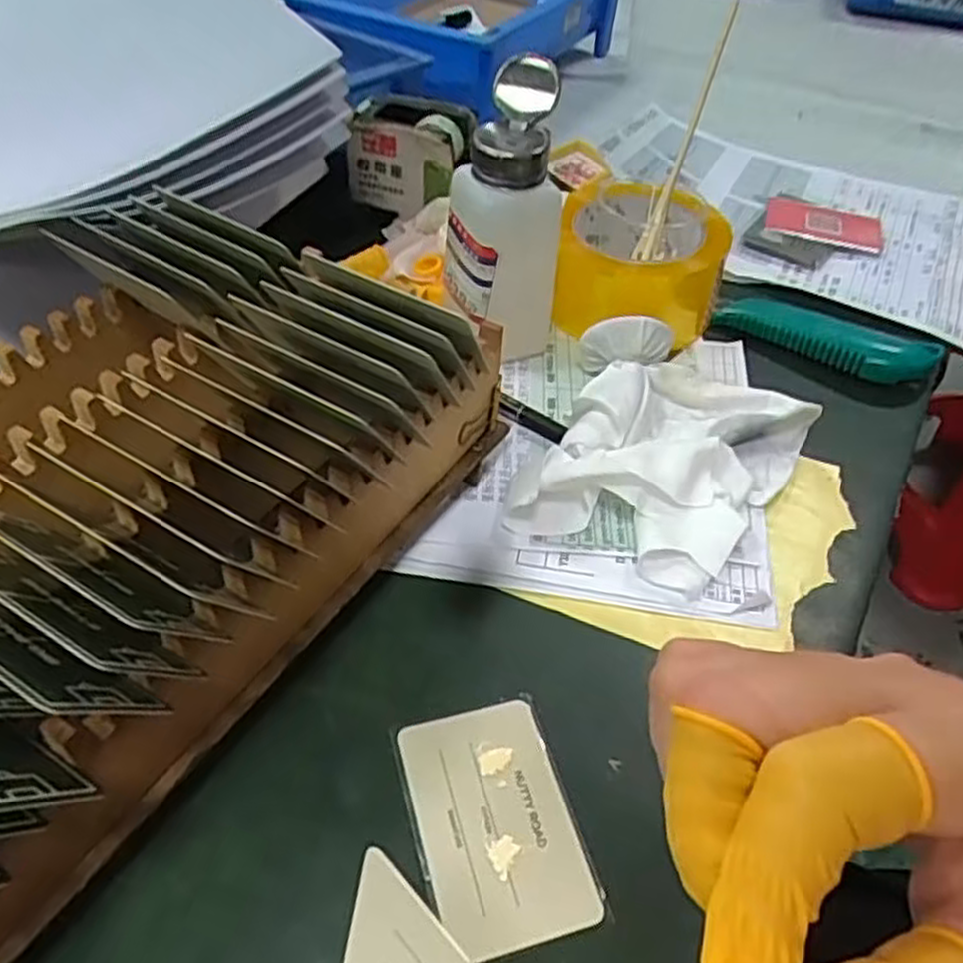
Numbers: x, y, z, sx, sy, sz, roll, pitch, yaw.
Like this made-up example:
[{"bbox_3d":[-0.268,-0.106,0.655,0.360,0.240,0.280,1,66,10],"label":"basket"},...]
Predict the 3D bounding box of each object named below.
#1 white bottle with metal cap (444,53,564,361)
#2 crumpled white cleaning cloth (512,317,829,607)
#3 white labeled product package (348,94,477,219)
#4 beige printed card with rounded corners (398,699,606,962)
[{"bbox_3d":[0.015,-0.140,0.429,0.059,0.145,0.062,13,46,7],"label":"white bottle with metal cap"},{"bbox_3d":[0.096,-0.021,0.403,0.125,0.045,0.151,21,47,14],"label":"crumpled white cleaning cloth"},{"bbox_3d":[-0.045,-0.224,0.549,0.080,0.057,0.057,23,48,16],"label":"white labeled product package"},{"bbox_3d":[0.004,0.121,0.287,0.053,0.004,0.084,-9,48,-15],"label":"beige printed card with rounded corners"}]

